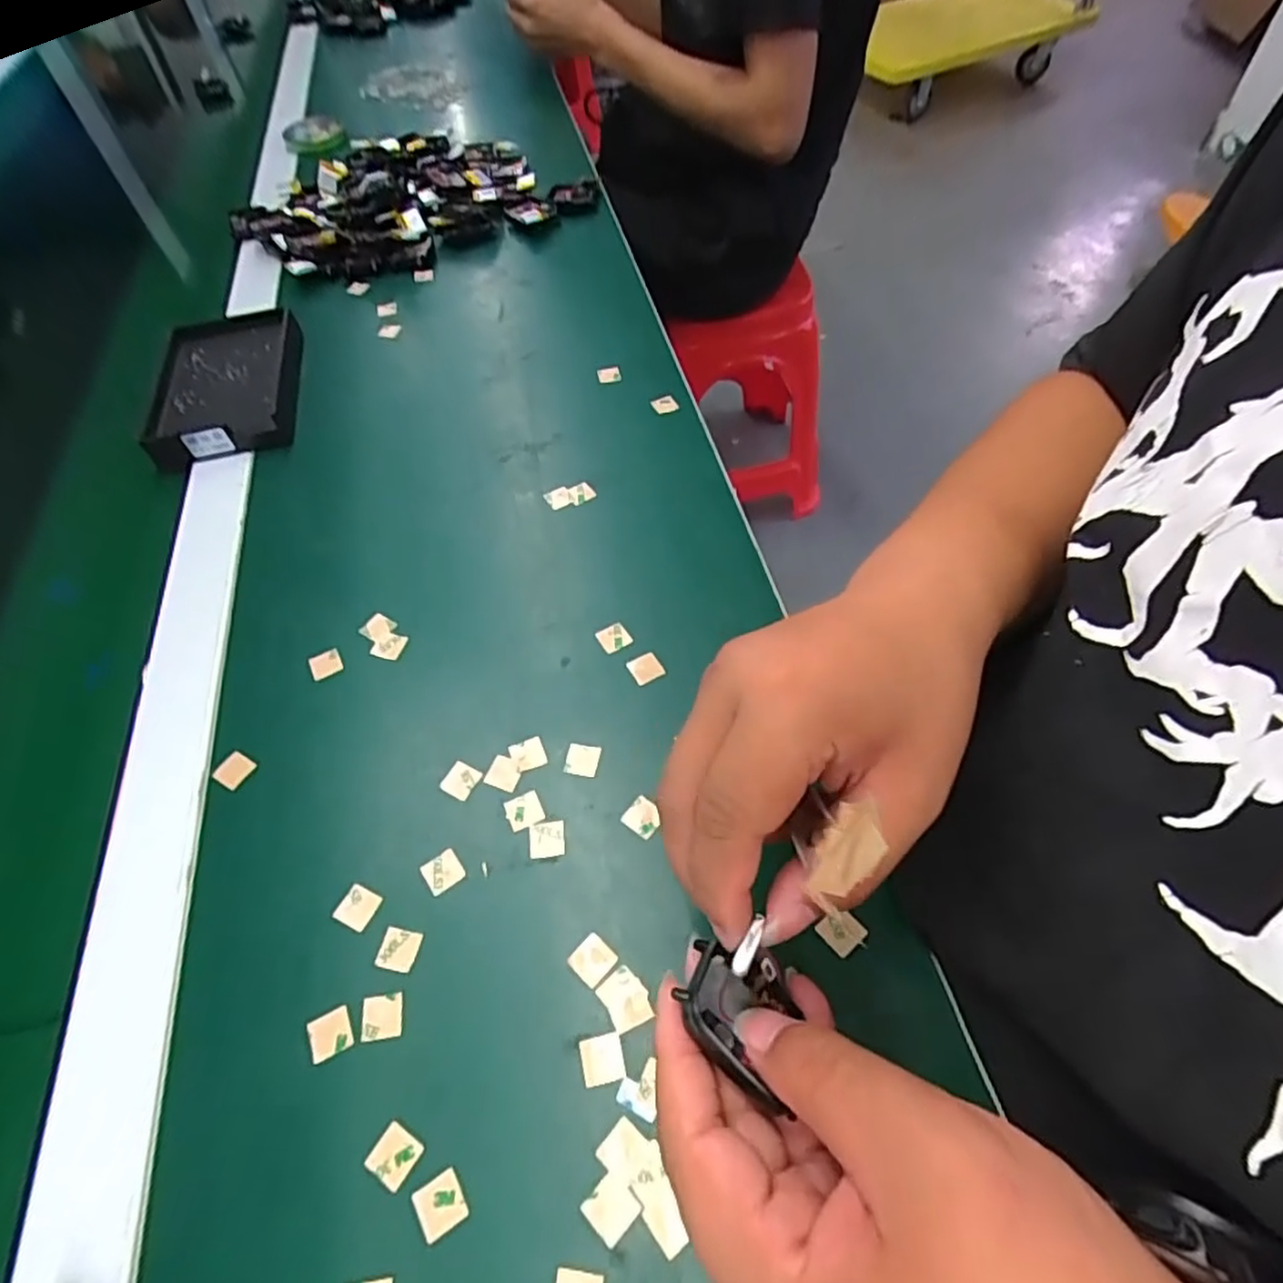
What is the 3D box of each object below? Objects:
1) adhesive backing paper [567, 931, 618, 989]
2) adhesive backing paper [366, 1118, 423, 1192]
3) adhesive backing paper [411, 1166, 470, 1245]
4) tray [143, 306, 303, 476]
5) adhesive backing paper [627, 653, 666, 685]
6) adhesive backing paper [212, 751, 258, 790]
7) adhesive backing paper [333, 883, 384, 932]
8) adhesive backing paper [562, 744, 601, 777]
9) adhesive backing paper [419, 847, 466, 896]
[{"bbox_3d":[-0.020,0.127,0.281,0.016,0.004,0.016,39,62,22],"label":"adhesive backing paper"},{"bbox_3d":[-0.088,0.182,0.248,0.016,0.004,0.016,26,58,20],"label":"adhesive backing paper"},{"bbox_3d":[-0.069,0.193,0.240,0.016,0.004,0.016,-28,57,-18],"label":"adhesive backing paper"},{"bbox_3d":[-0.297,-0.184,0.501,0.098,0.024,0.142,-12,55,-4],"label":"tray"},{"bbox_3d":[0.002,0.013,0.358,0.015,0.004,0.015,-28,58,-15],"label":"adhesive backing paper"},{"bbox_3d":[-0.196,0.062,0.338,0.016,0.004,0.016,26,65,13],"label":"adhesive backing paper"},{"bbox_3d":[-0.121,0.113,0.298,0.016,0.004,0.016,20,59,15],"label":"adhesive backing paper"},{"bbox_3d":[-0.028,0.055,0.330,0.015,0.004,0.015,7,56,9],"label":"adhesive backing paper"},{"bbox_3d":[-0.087,0.100,0.305,0.016,0.004,0.015,-35,60,-15],"label":"adhesive backing paper"}]

